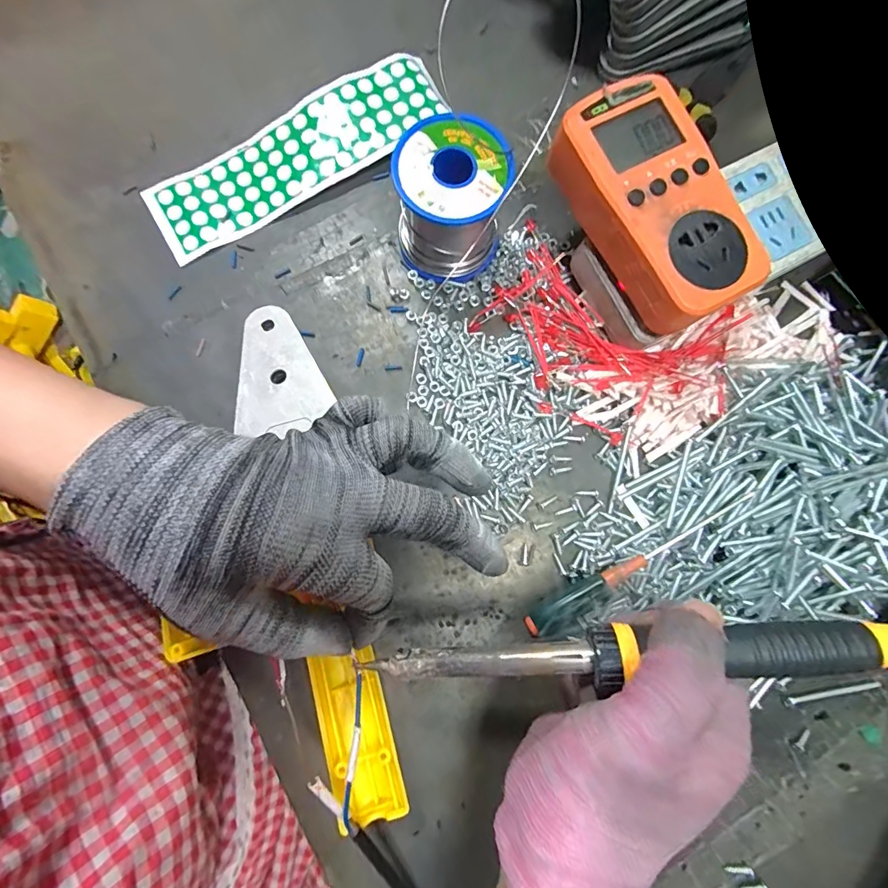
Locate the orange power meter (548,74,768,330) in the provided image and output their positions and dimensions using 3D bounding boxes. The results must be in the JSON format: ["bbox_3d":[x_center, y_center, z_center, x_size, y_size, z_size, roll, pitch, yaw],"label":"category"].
[{"bbox_3d":[0.111,-0.126,0.236,0.078,0.031,0.126,-22,83,-5],"label":"orange power meter"}]

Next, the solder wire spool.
[{"bbox_3d":[0.004,-0.145,0.268,0.063,0.062,0.063,7,81,-1],"label":"solder wire spool"}]

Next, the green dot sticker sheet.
[{"bbox_3d":[-0.098,-0.199,0.299,0.213,0.015,0.059,-33,84,-6],"label":"green dot sticker sheet"}]

